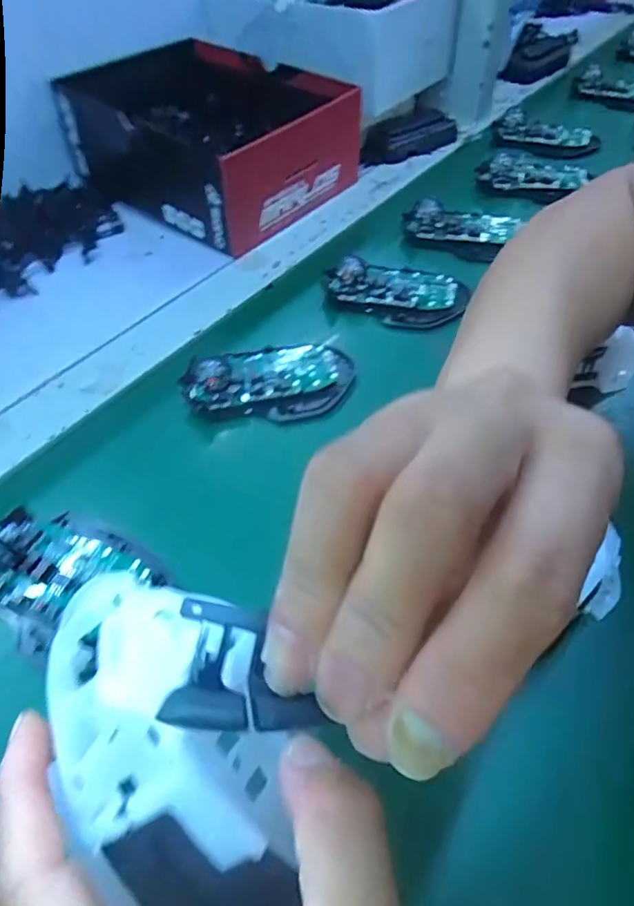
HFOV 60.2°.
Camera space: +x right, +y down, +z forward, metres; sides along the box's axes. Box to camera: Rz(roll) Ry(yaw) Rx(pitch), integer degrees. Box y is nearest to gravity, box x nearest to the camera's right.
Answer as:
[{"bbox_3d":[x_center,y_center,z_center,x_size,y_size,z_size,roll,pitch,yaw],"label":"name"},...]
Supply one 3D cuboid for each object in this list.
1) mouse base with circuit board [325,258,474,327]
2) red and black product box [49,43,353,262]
[{"bbox_3d":[0.064,-0.135,0.439,0.109,0.026,0.063,21,50,19],"label":"mouse base with circuit board"},{"bbox_3d":[-0.121,-0.329,0.567,0.283,0.097,0.200,31,54,26],"label":"red and black product box"}]

